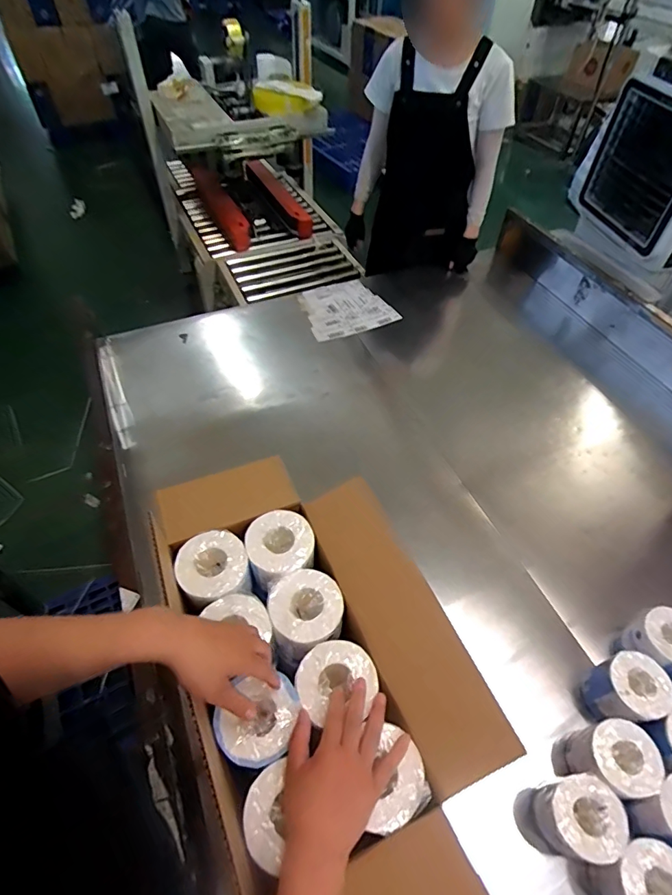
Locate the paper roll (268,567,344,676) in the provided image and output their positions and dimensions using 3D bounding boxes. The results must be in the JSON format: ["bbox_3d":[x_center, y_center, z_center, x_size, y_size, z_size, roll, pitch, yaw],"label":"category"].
[{"bbox_3d":[-0.040,0.237,0.644,0.094,0.099,0.109,-6,52,-6],"label":"paper roll"}]

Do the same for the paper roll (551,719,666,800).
[{"bbox_3d":[0.431,0.506,0.751,0.097,0.152,0.103,1,51,-1],"label":"paper roll"}]

